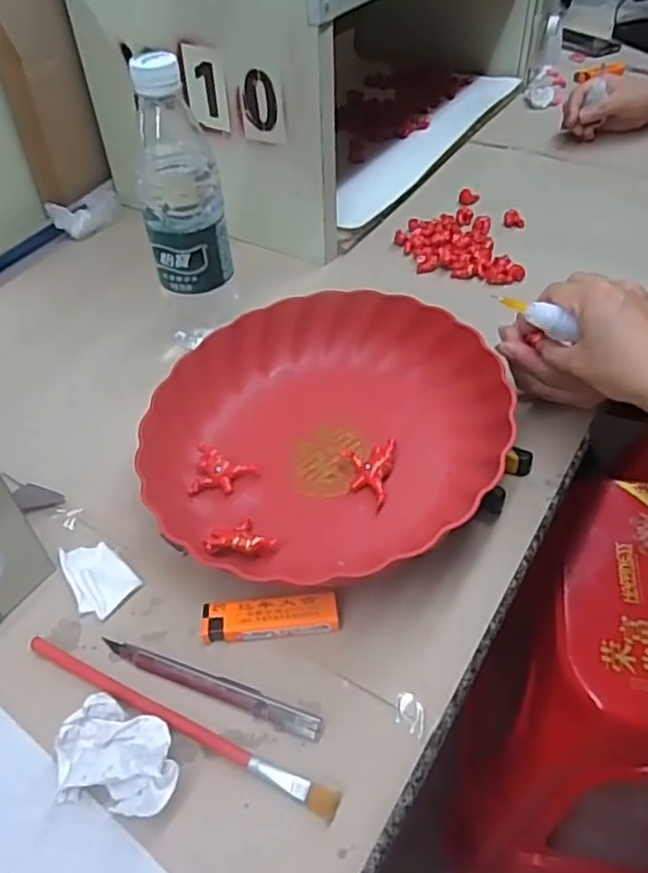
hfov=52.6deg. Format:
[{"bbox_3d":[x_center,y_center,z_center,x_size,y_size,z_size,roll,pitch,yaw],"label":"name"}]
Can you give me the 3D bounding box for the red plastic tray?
[{"bbox_3d":[-0.005,-0.006,0.456,0.239,0.068,0.225,-17,47,-13],"label":"red plastic tray"}]

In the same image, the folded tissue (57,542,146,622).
[{"bbox_3d":[-0.145,0.088,0.415,0.056,0.007,0.037,35,56,28],"label":"folded tissue"}]

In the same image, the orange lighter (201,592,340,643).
[{"bbox_3d":[-0.032,0.108,0.387,0.079,0.014,0.021,-4,47,-4],"label":"orange lighter"}]

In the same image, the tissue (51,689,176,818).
[{"bbox_3d":[-0.103,0.159,0.328,0.067,0.025,0.046,8,47,7],"label":"tissue"}]

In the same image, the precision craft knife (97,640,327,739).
[{"bbox_3d":[-0.064,0.139,0.367,0.133,0.007,0.012,17,49,15],"label":"precision craft knife"}]

